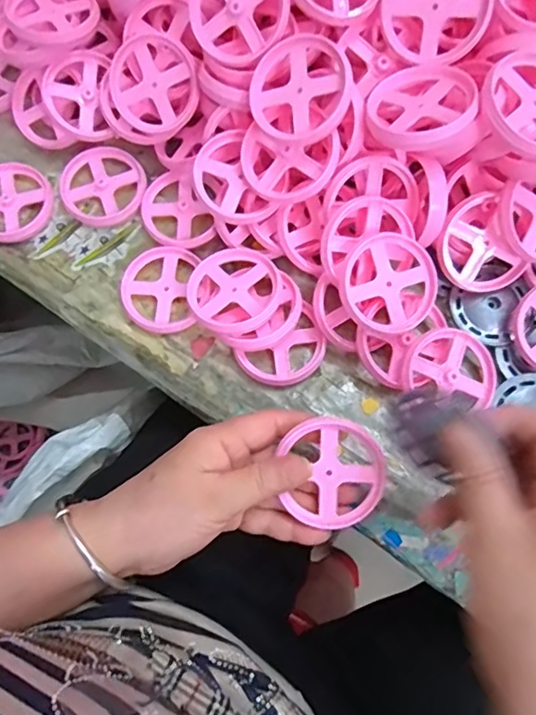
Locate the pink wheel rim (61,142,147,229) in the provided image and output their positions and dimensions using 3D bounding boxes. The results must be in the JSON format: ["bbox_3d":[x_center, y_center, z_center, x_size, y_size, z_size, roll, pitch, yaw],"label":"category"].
[{"bbox_3d":[-0.126,-0.132,0.415,0.062,0.008,0.063,0,73,2],"label":"pink wheel rim"}]

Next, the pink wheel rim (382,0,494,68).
[{"bbox_3d":[0.103,-0.214,0.332,0.063,0.012,0.063,6,110,16],"label":"pink wheel rim"}]

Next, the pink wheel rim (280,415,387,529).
[{"bbox_3d":[0.036,0.068,0.315,0.062,0.007,0.061,1,95,9],"label":"pink wheel rim"}]

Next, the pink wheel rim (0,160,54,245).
[{"bbox_3d":[-0.196,-0.118,0.413,0.063,0.007,0.064,0,73,2],"label":"pink wheel rim"}]

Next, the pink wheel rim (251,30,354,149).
[{"bbox_3d":[0.020,-0.168,0.342,0.066,0.010,0.065,1,93,25],"label":"pink wheel rim"}]

